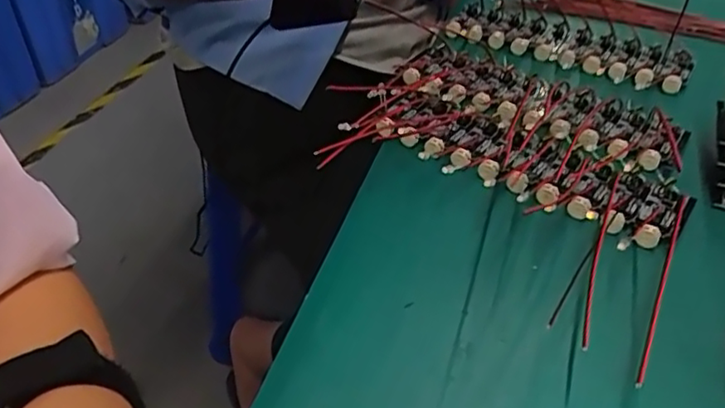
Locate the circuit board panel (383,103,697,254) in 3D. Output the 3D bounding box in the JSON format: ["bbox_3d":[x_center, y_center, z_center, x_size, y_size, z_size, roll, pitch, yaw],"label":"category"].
[{"bbox_3d":[0.079,-0.021,0.309,0.151,0.010,0.052,28,48,27],"label":"circuit board panel"}]

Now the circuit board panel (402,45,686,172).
[{"bbox_3d":[0.095,-0.058,0.346,0.159,0.012,0.057,23,46,24],"label":"circuit board panel"}]

